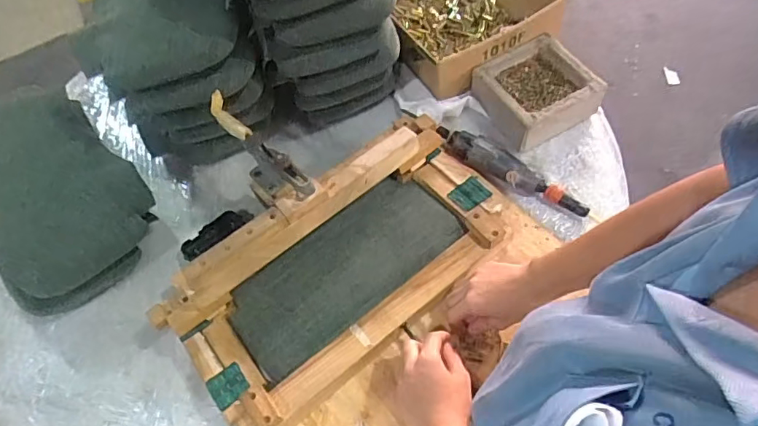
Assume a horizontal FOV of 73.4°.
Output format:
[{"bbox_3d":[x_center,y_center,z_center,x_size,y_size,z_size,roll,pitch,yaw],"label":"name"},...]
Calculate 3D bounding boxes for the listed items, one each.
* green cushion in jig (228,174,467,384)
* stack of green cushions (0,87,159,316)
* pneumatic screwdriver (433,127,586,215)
[{"bbox_3d":[-0.047,0.080,0.761,0.363,0.029,0.151,-37,62,-15],"label":"green cushion in jig"},{"bbox_3d":[-0.571,-0.049,0.878,0.262,0.103,0.460,-36,62,-14],"label":"stack of green cushions"},{"bbox_3d":[0.219,-0.072,0.855,0.269,0.035,0.045,31,68,22],"label":"pneumatic screwdriver"}]

